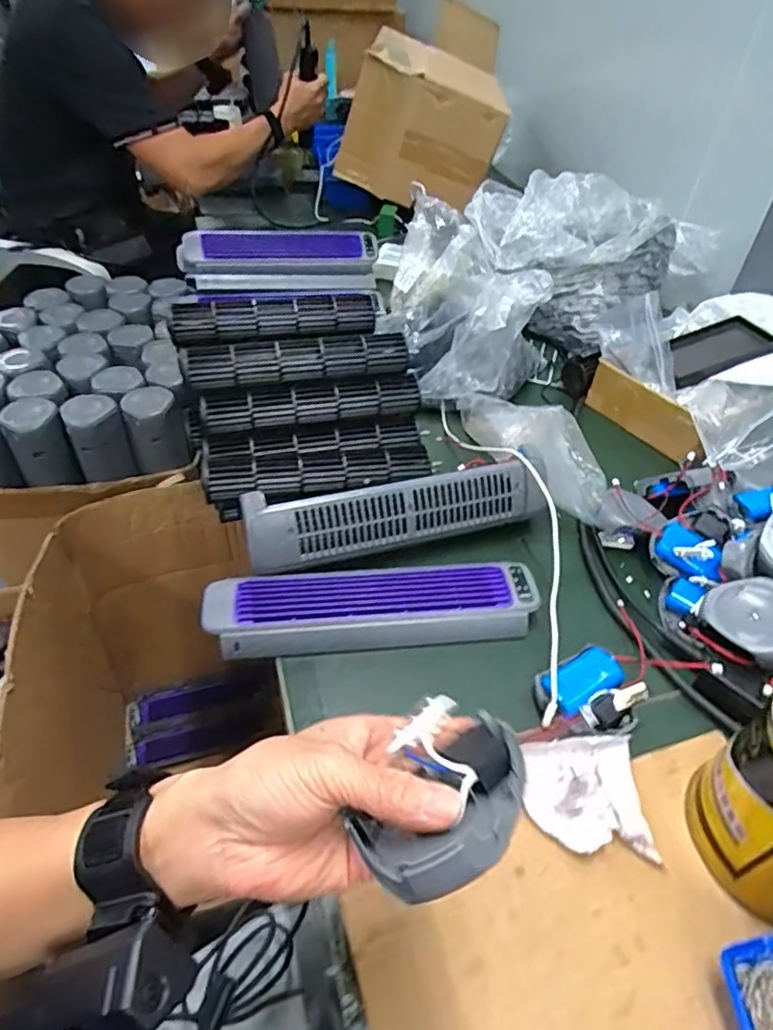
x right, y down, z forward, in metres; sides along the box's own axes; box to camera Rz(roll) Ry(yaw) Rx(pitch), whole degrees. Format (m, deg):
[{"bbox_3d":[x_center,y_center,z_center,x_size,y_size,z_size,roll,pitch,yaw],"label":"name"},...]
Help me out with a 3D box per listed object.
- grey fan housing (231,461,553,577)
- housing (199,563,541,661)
[{"bbox_3d":[0.013,-0.008,0.598,0.295,0.061,0.059,-11,47,-16],"label":"grey fan housing"},{"bbox_3d":[-0.011,0.085,0.550,0.292,0.036,0.073,-3,45,-8],"label":"housing"}]

